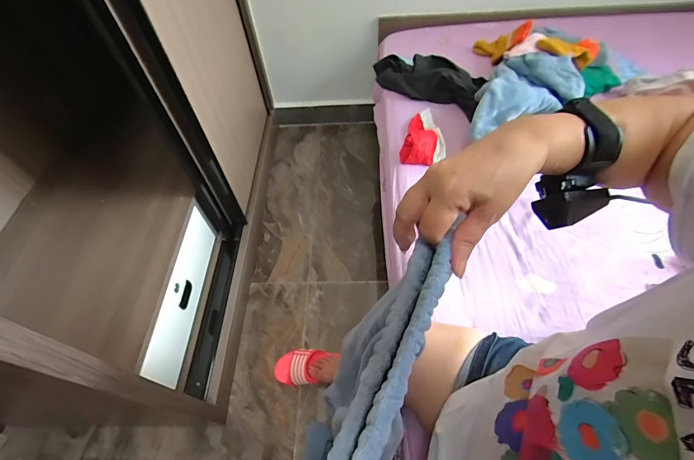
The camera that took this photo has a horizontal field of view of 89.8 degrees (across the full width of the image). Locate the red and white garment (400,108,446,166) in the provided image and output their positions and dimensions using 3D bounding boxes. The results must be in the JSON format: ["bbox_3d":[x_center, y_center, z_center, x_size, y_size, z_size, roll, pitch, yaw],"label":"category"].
[{"bbox_3d":[0.197,-0.244,0.864,0.098,0.048,0.182,10,56,9],"label":"red and white garment"}]

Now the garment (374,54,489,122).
[{"bbox_3d":[0.227,-0.431,0.983,0.331,0.070,0.139,31,62,22],"label":"garment"}]

